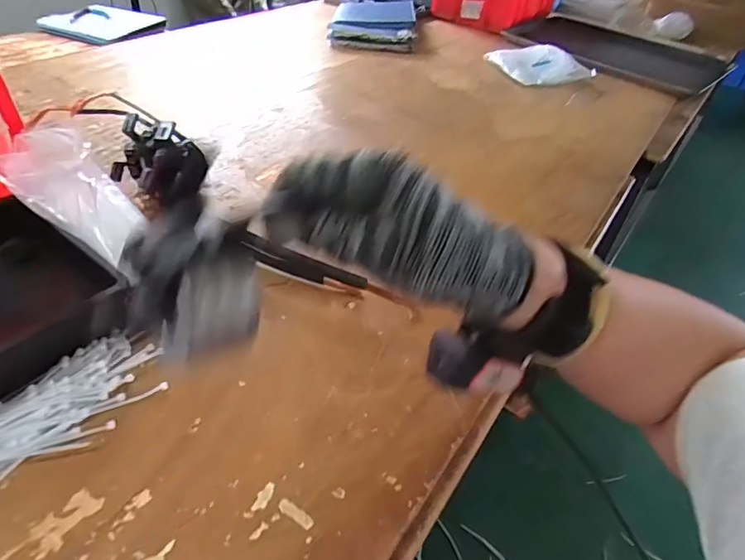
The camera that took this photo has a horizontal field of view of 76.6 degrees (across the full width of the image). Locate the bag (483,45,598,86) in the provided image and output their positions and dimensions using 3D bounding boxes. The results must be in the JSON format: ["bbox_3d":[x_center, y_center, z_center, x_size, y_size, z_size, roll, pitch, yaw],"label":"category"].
[{"bbox_3d":[0.429,-0.563,1.230,0.192,0.050,0.224,-13,45,-21],"label":"bag"}]

